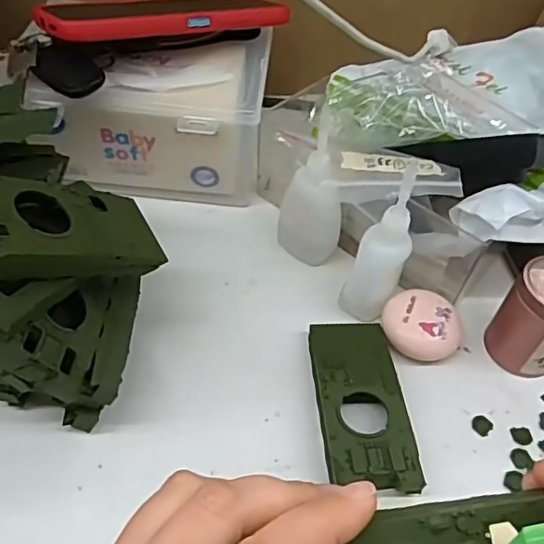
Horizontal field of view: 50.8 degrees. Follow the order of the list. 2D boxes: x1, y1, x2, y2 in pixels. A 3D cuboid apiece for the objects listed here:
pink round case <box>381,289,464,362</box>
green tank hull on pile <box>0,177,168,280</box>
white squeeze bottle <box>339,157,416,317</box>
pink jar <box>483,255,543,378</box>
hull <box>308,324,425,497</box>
[{"bbox_3d":[0.094,0.034,0.357,0.046,0.022,0.044,3,48,-3],"label":"pink round case"},{"bbox_3d":[-0.098,-0.020,0.264,0.045,0.024,0.108,42,25,27],"label":"green tank hull on pile"},{"bbox_3d":[0.067,-0.016,0.341,0.029,0.101,0.038,23,50,14],"label":"white squeeze bottle"},{"bbox_3d":[0.159,0.028,0.342,0.041,0.066,0.043,3,48,-3],"label":"pink jar"},{"bbox_3d":[0.049,0.072,0.323,0.046,0.021,0.104,-1,48,-7],"label":"hull"}]

